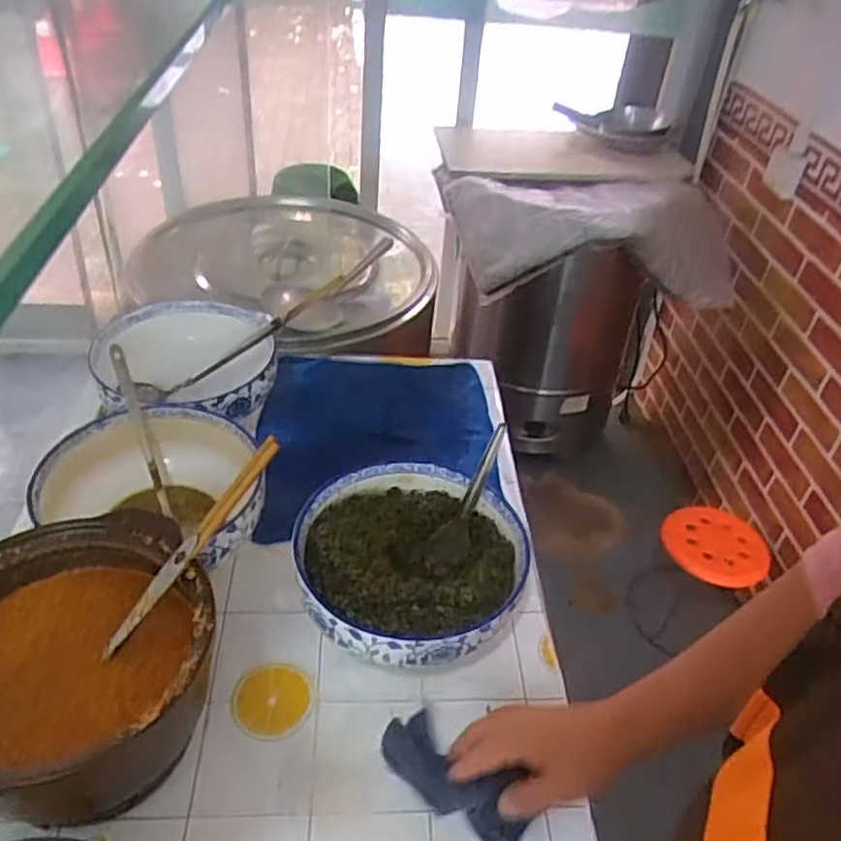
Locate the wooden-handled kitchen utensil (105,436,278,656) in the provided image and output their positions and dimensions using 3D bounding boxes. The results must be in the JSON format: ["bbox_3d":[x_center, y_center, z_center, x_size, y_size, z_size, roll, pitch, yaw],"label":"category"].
[{"bbox_3d":[-0.191,0.103,0.620,0.014,0.021,0.215,31,78,29],"label":"wooden-handled kitchen utensil"}]

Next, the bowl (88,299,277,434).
[{"bbox_3d":[-0.306,-0.052,0.976,0.229,0.114,0.220,0,40,-7],"label":"bowl"}]

